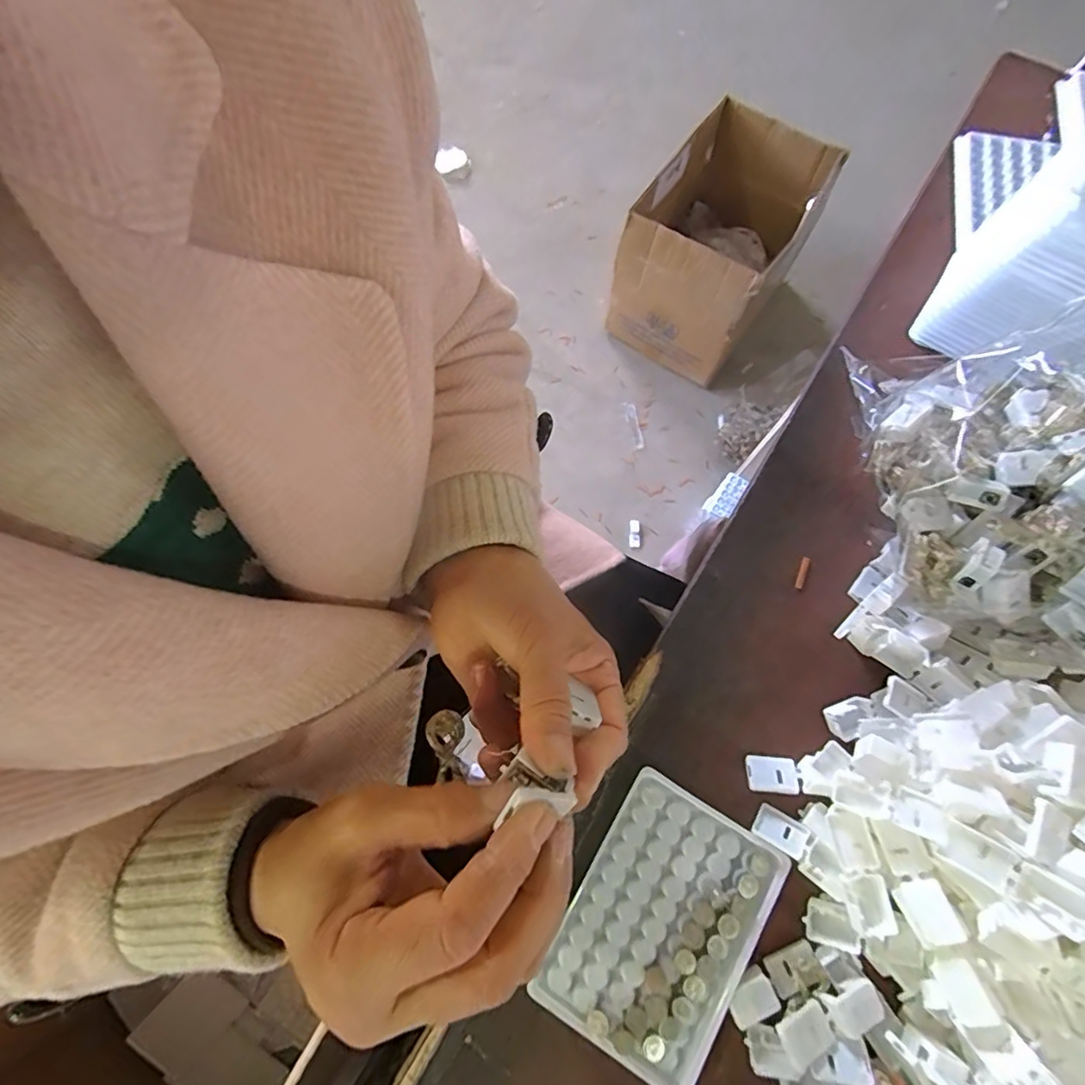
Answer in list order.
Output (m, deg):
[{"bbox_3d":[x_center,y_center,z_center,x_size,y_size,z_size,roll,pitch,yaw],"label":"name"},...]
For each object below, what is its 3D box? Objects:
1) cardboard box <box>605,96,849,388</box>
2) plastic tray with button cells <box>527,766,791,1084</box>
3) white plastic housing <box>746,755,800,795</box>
[{"bbox_3d":[0.348,-0.618,1.182,0.321,0.318,0.392,35,76,9],"label":"cardboard box"},{"bbox_3d":[0.065,0.206,0.301,0.092,0.013,0.128,31,75,9],"label":"plastic tray with button cells"},{"bbox_3d":[0.134,0.136,0.325,0.027,0.011,0.019,3,73,1],"label":"white plastic housing"}]

